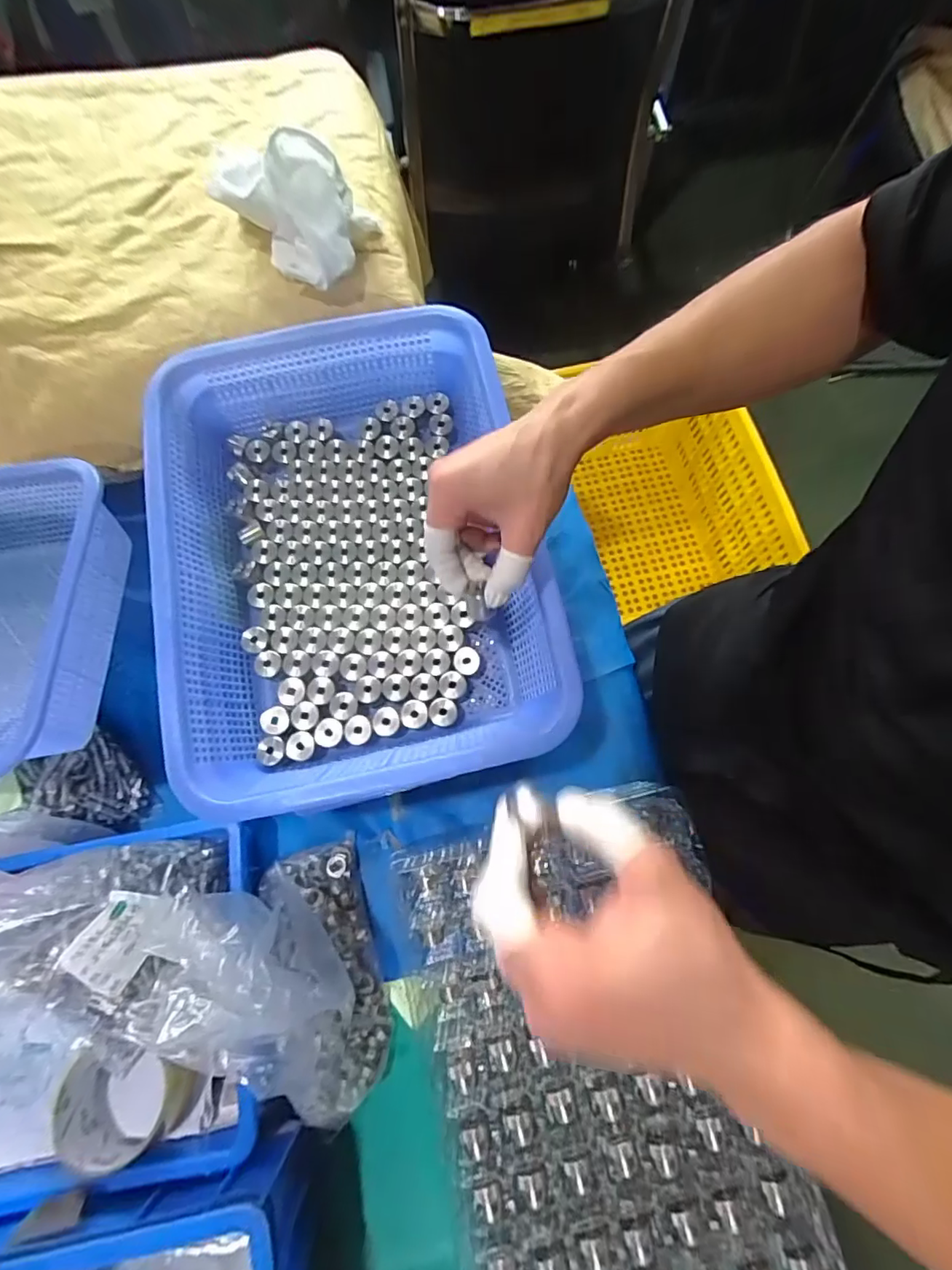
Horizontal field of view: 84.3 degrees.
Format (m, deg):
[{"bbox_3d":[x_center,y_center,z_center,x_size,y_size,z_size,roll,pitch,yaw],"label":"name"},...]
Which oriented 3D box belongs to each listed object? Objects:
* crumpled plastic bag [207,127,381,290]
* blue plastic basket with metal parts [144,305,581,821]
[{"bbox_3d":[-0.168,-0.377,0.470,0.129,0.080,0.098,15,74,5],"label":"crumpled plastic bag"},{"bbox_3d":[-0.096,-0.066,0.413,0.271,0.081,0.353,-13,73,-3],"label":"blue plastic basket with metal parts"}]

